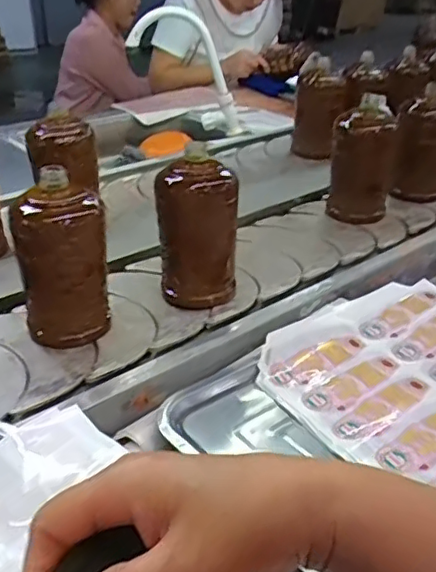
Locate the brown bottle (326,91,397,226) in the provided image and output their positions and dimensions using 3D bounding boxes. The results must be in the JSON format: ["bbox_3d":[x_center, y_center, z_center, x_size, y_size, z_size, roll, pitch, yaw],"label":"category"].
[{"bbox_3d":[0.240,-0.212,1.017,0.102,0.181,0.085,9,32,14],"label":"brown bottle"}]

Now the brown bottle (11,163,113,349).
[{"bbox_3d":[-0.161,-0.028,0.637,0.072,0.171,0.071,15,34,24],"label":"brown bottle"}]

